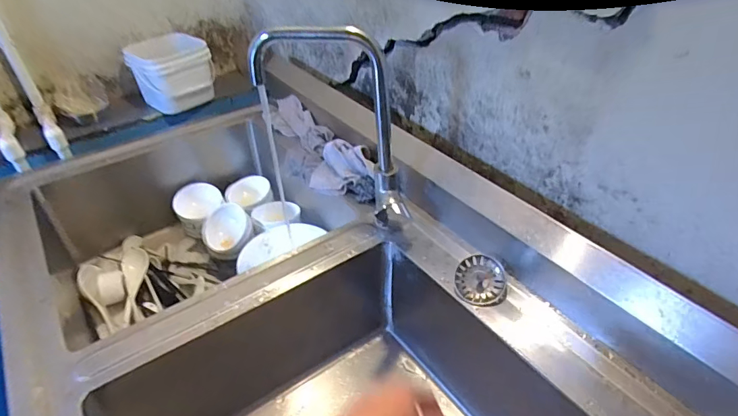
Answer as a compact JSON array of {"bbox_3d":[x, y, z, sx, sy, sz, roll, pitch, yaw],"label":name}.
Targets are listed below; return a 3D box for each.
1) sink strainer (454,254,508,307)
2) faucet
[{"bbox_3d":[0.172,0.111,0.709,0.074,0.016,0.077,9,76,8],"label":"sink strainer"},{"bbox_3d":[-0.052,-0.121,0.751,0.241,0.322,0.069,8,40,15],"label":"faucet"}]

